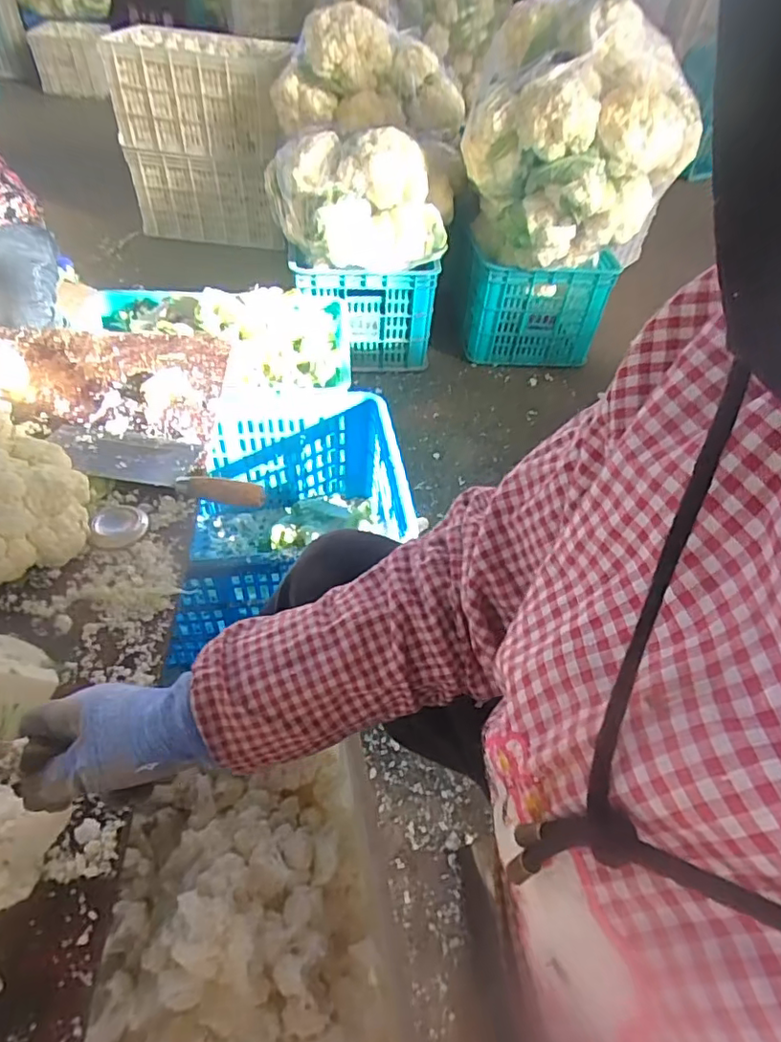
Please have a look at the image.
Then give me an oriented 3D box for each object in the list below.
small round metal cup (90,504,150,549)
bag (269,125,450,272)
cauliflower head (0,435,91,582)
[{"bbox_3d":[-0.290,0.000,0.601,0.052,0.018,0.062,-7,49,-12],"label":"small round metal cup"},{"bbox_3d":[-0.076,-0.715,1.224,0.372,0.226,0.248,-4,49,-9],"label":"bag"},{"bbox_3d":[-0.365,-0.007,0.536,0.143,0.109,0.113,-30,57,-28],"label":"cauliflower head"}]

